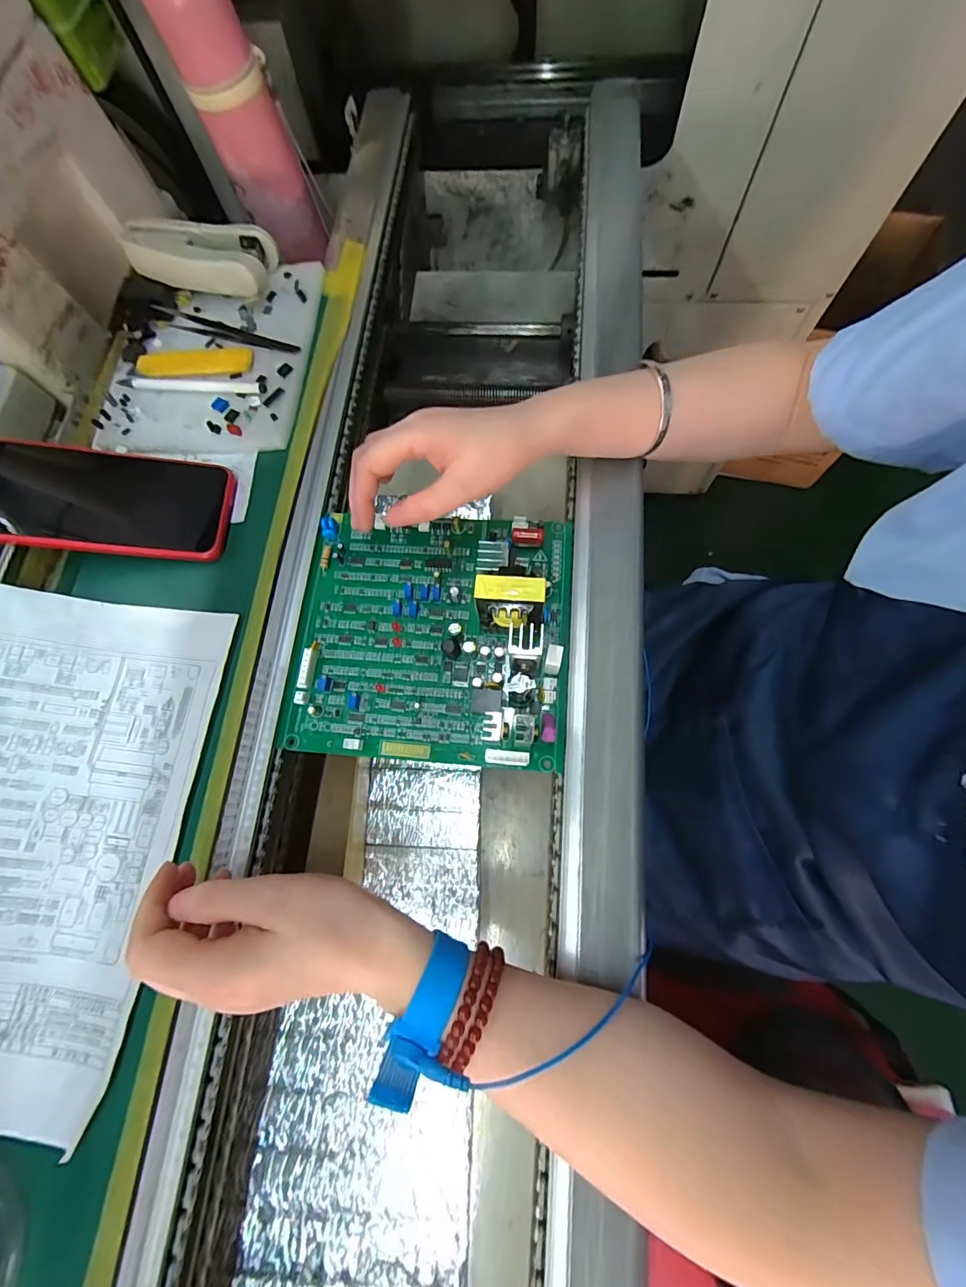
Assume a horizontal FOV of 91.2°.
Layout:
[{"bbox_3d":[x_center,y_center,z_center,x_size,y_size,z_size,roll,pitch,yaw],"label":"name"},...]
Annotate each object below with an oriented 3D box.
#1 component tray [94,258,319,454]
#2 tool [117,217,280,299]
[{"bbox_3d":[-0.222,-0.239,0.385,0.161,0.017,0.178,2,74,2],"label":"component tray"},{"bbox_3d":[-0.234,-0.321,0.393,0.111,0.032,0.048,10,74,6],"label":"tool"}]

